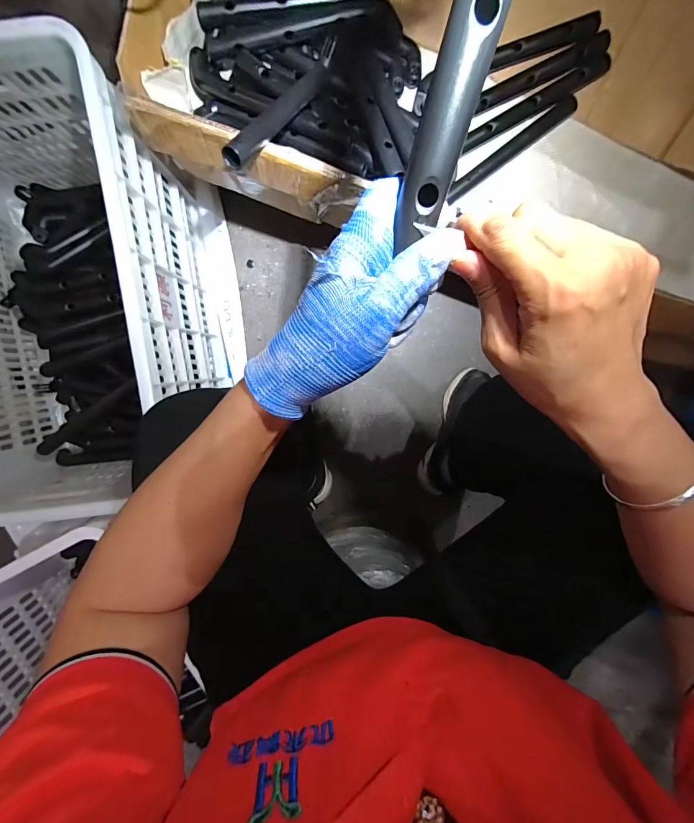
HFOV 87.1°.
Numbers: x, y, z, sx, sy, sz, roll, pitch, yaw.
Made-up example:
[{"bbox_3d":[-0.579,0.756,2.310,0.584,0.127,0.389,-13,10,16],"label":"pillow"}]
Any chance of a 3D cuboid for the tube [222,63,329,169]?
[{"bbox_3d":[-0.077,-0.352,0.427,0.024,0.020,0.231,26,63,-4],"label":"tube"}]

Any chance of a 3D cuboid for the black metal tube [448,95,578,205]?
[{"bbox_3d":[0.233,-0.373,0.522,0.207,0.022,0.024,-35,97,4],"label":"black metal tube"}]

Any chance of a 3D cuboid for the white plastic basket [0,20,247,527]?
[{"bbox_3d":[-0.426,-0.140,0.560,0.382,0.291,0.551,-3,98,0],"label":"white plastic basket"}]

